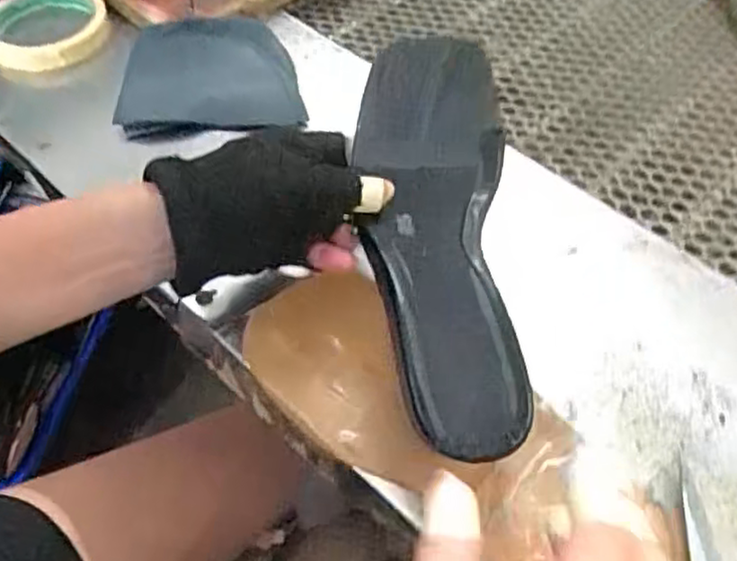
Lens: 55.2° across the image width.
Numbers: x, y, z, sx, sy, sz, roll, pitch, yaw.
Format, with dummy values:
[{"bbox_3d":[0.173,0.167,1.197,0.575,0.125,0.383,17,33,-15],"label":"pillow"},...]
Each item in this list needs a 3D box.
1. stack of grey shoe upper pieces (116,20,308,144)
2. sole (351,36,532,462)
[{"bbox_3d":[-0.114,-0.146,0.506,0.124,0.022,0.107,-6,54,-6],"label":"stack of grey shoe upper pieces"},{"bbox_3d":[0.035,-0.035,0.363,0.074,0.014,0.254,-1,60,-3],"label":"sole"}]

